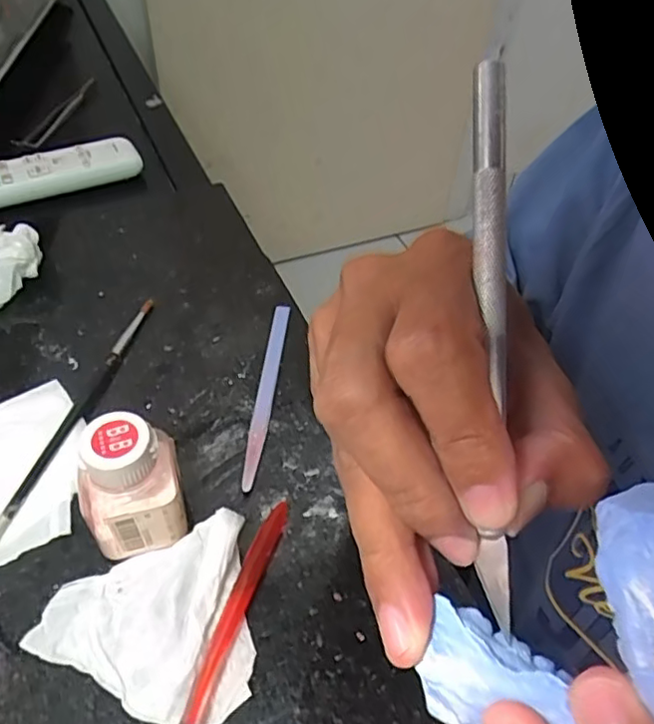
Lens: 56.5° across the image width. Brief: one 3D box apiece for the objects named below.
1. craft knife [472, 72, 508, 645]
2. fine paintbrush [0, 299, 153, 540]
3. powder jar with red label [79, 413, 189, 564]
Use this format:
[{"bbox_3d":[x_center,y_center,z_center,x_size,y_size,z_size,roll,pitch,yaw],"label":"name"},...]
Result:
[{"bbox_3d":[0.040,-0.006,0.148,0.007,0.006,0.133,-1,89,-3],"label":"craft knife"},{"bbox_3d":[-0.139,0.028,0.339,0.008,0.010,0.187,12,50,8],"label":"fine paintbrush"},{"bbox_3d":[-0.088,0.058,0.274,0.045,0.070,0.035,-18,53,-17],"label":"powder jar with red label"}]

